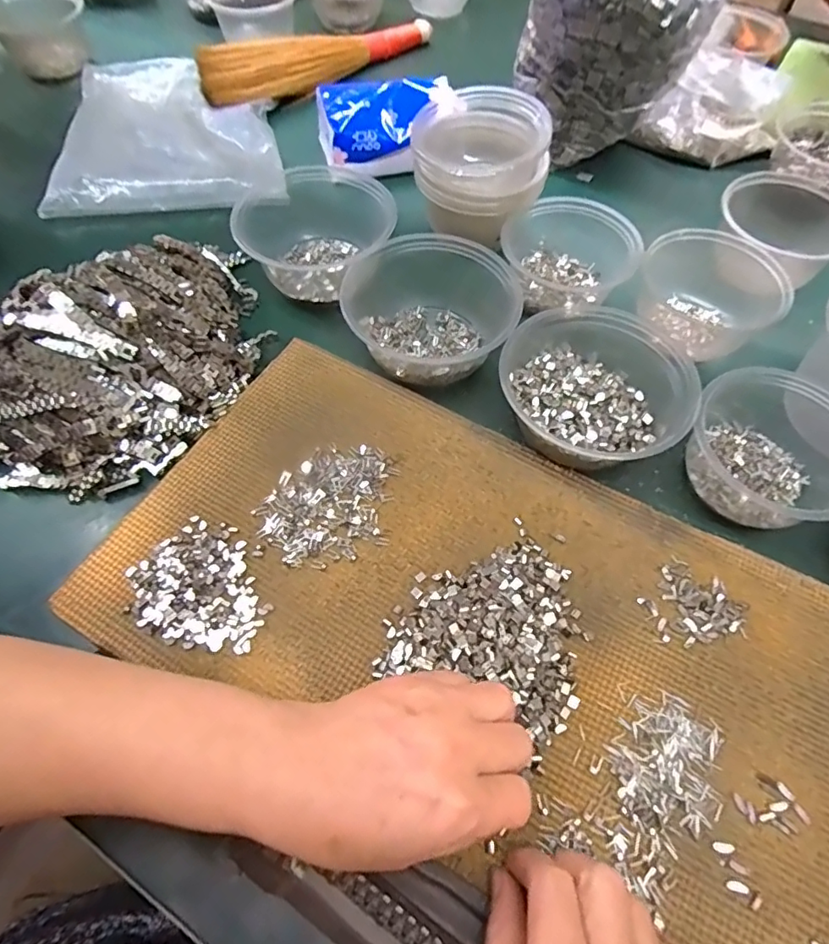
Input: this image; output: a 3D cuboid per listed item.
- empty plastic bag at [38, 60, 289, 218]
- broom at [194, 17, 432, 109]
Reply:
[{"bbox_3d":[-0.266,-0.379,0.586,0.227,0.021,0.245,-7,62,-4],"label":"empty plastic bag"},{"bbox_3d":[-0.102,-0.503,0.631,0.317,0.041,0.066,-34,67,-17],"label":"broom"}]

